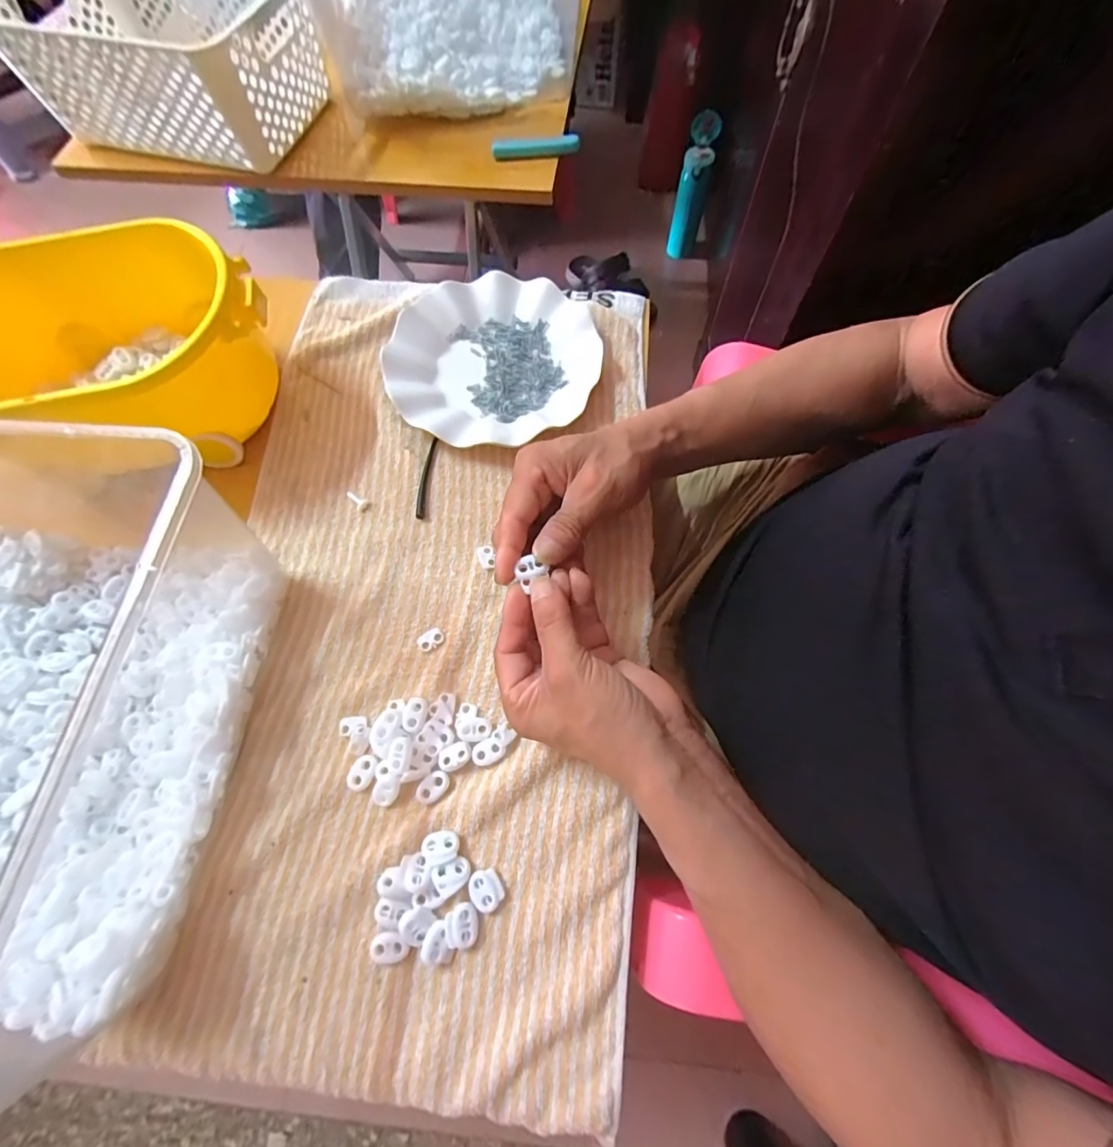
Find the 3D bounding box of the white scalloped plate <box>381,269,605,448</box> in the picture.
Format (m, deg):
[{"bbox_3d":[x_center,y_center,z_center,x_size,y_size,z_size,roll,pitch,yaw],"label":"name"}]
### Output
[{"bbox_3d":[-0.052,-0.185,0.423,0.179,0.025,0.176,-1,69,2],"label":"white scalloped plate"}]

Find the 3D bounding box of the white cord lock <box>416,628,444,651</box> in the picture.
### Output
[{"bbox_3d":[-0.090,0.047,0.348,0.018,0.004,0.013,-40,73,-12],"label":"white cord lock"}]

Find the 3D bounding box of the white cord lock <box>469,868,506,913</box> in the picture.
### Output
[{"bbox_3d":[-0.042,0.189,0.290,0.017,0.007,0.021,-28,71,-8],"label":"white cord lock"}]

